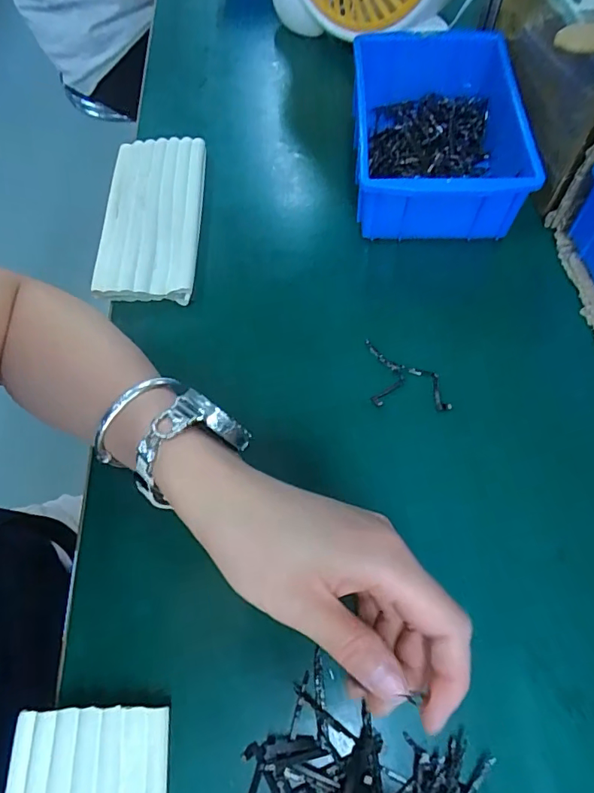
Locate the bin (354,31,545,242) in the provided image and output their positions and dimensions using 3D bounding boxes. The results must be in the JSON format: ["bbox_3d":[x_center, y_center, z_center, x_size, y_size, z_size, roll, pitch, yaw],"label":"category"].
[{"bbox_3d":[0.119,-0.227,0.422,0.134,0.069,0.204,1,63,4],"label":"bin"}]

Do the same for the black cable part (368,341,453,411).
[{"bbox_3d":[0.080,-0.017,0.349,0.054,0.004,0.058,-1,63,3],"label":"black cable part"}]

